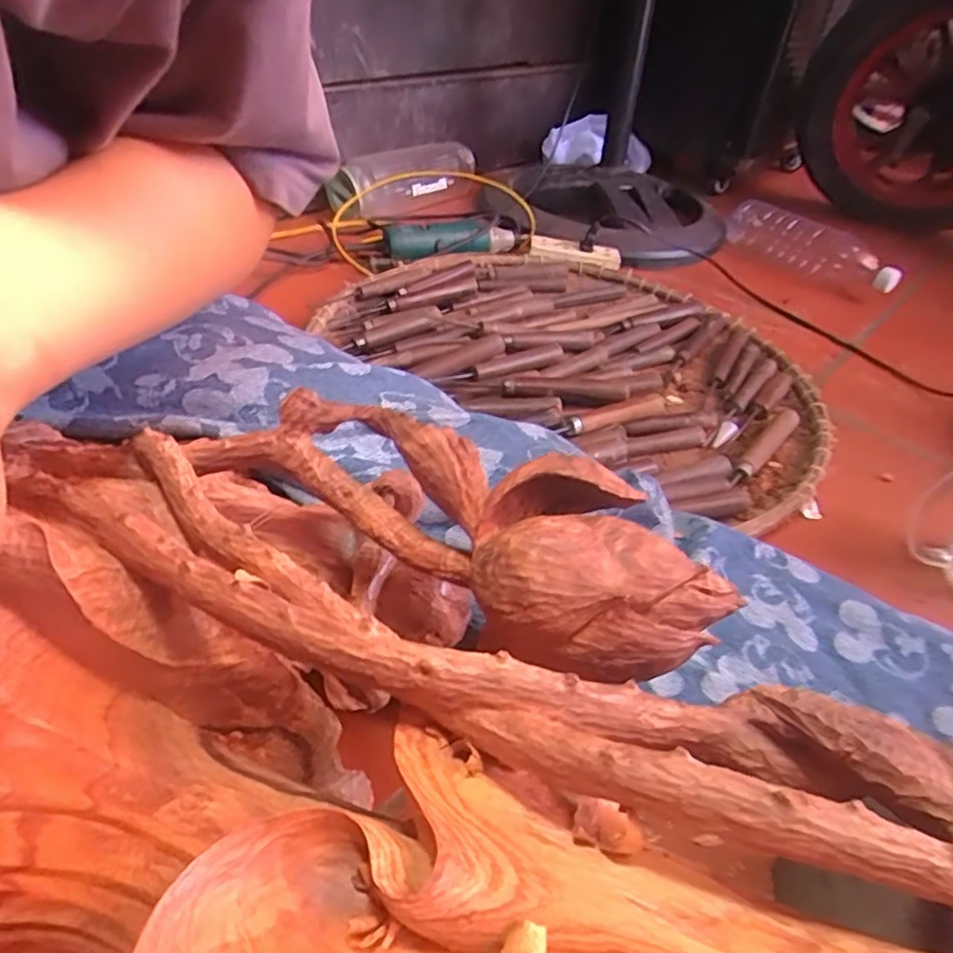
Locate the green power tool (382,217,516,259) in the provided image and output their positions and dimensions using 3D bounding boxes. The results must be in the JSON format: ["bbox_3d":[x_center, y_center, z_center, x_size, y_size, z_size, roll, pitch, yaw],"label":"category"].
[{"bbox_3d":[-0.031,-0.311,0.868,0.170,0.037,0.046,-5,41,-13],"label":"green power tool"}]

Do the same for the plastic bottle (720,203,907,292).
[{"bbox_3d":[0.487,-0.329,0.968,0.073,0.080,0.294,-10,42,-19],"label":"plastic bottle"}]

